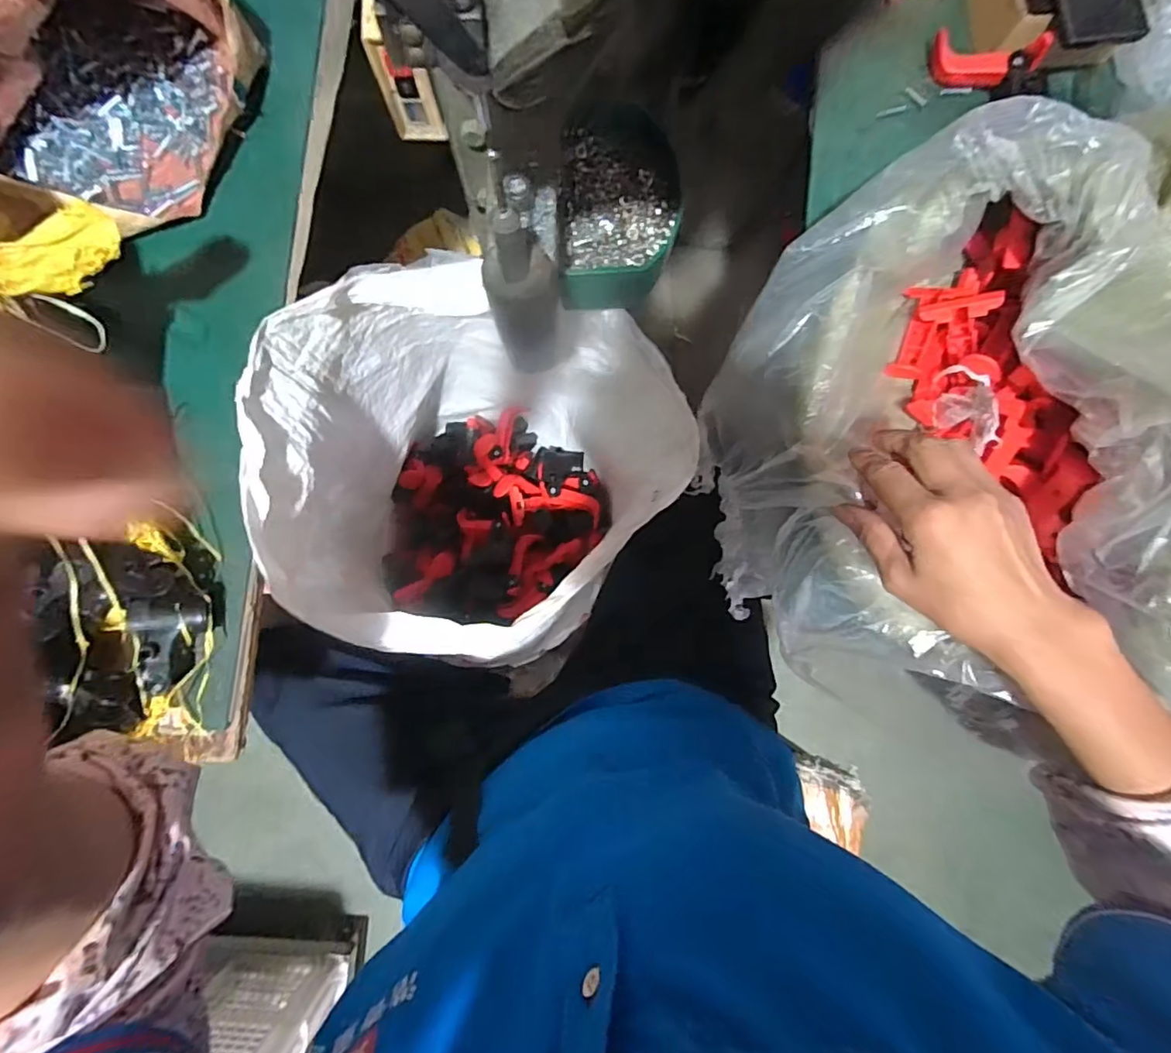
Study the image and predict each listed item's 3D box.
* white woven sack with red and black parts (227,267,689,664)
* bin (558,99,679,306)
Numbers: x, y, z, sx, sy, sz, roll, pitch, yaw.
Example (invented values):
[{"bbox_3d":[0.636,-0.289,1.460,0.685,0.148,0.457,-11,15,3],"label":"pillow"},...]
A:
[{"bbox_3d":[-0.103,-0.037,0.628,0.330,0.445,0.322,23,83,2],"label":"white woven sack with red and black parts"},{"bbox_3d":[0.025,-0.237,0.426,0.089,0.056,0.136,0,83,-1],"label":"bin"}]

